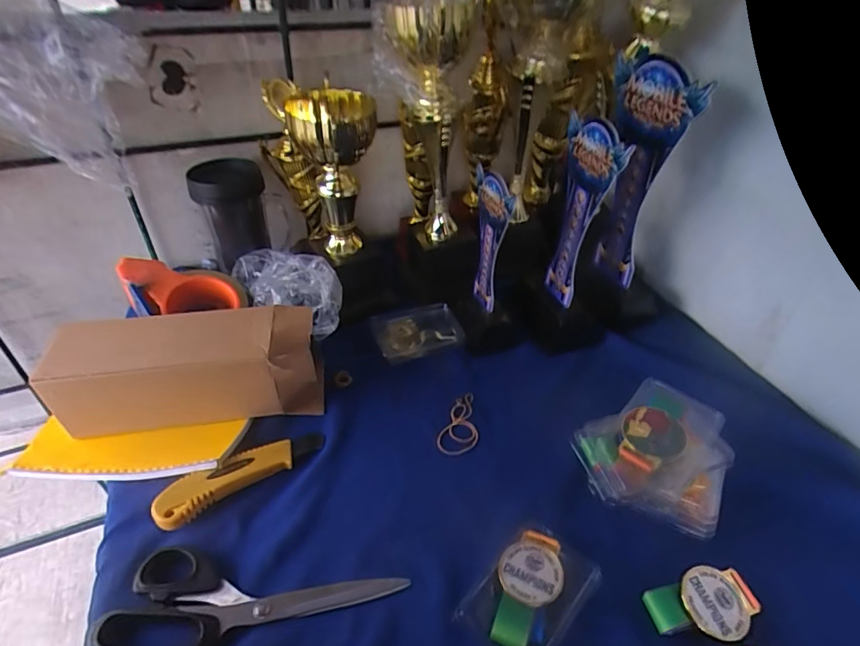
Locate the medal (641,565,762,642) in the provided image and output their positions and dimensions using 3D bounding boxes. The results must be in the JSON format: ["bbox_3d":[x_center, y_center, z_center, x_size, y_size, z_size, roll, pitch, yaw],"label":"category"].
[{"bbox_3d":[0.208,0.215,0.364,0.078,0.015,0.047,-6,40,-8],"label":"medal"}]

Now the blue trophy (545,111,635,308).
[{"bbox_3d":[0.169,-0.121,0.546,0.029,0.207,0.098,-2,39,-5],"label":"blue trophy"}]

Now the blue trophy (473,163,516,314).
[{"bbox_3d":[0.068,-0.092,0.556,0.017,0.162,0.077,-8,40,-12],"label":"blue trophy"}]

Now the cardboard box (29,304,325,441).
[{"bbox_3d":[-0.239,0.051,0.490,0.244,0.107,0.083,-6,40,-8],"label":"cardboard box"}]

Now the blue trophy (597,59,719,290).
[{"bbox_3d":[0.232,-0.157,0.549,0.056,0.250,0.107,1,39,-1],"label":"blue trophy"}]

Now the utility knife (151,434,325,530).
[{"bbox_3d":[-0.174,0.137,0.445,0.151,0.027,0.035,-28,47,-30],"label":"utility knife"}]

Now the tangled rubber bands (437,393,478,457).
[{"bbox_3d":[0.037,0.106,0.505,0.039,0.010,0.083,17,42,19],"label":"tangled rubber bands"}]

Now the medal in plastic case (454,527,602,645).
[{"bbox_3d":[0.077,0.209,0.368,0.102,0.015,0.065,-31,49,-33],"label":"medal in plastic case"}]

